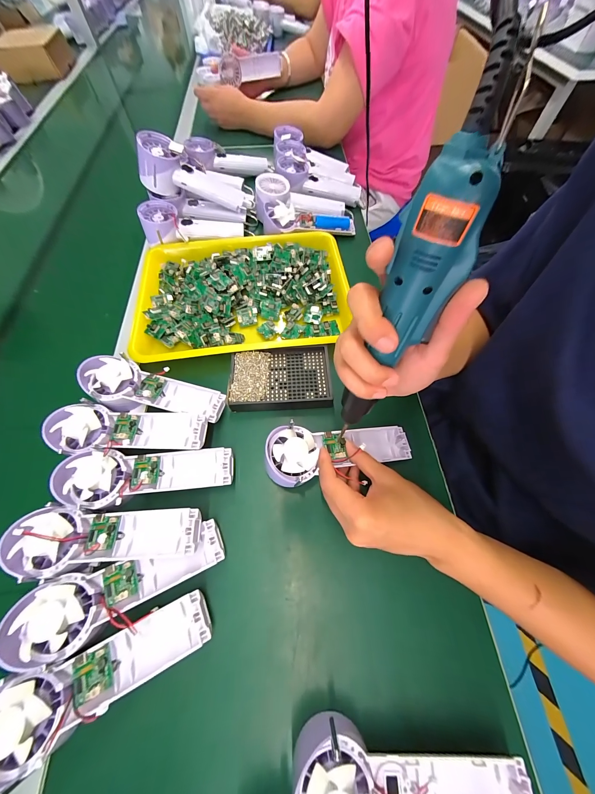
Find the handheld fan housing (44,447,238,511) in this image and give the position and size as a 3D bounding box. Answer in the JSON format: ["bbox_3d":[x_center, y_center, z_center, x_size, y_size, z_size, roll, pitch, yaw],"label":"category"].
[{"bbox_3d":[-0.162,0.088,0.294,0.176,0.044,0.061,-2,63,-1],"label":"handheld fan housing"}]

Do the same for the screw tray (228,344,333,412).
[{"bbox_3d":[-0.023,-0.028,0.364,0.135,0.018,0.090,-1,63,0],"label":"screw tray"}]

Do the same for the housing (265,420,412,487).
[{"bbox_3d":[0.049,0.059,0.307,0.171,0.025,0.062,-2,62,-20],"label":"housing"}]

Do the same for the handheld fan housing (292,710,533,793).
[{"bbox_3d":[0.083,0.296,0.192,0.173,0.046,0.066,4,64,2],"label":"handheld fan housing"}]

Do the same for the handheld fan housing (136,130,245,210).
[{"bbox_3d":[-0.180,-0.386,0.472,0.184,0.073,0.058,5,60,-27],"label":"handheld fan housing"}]

